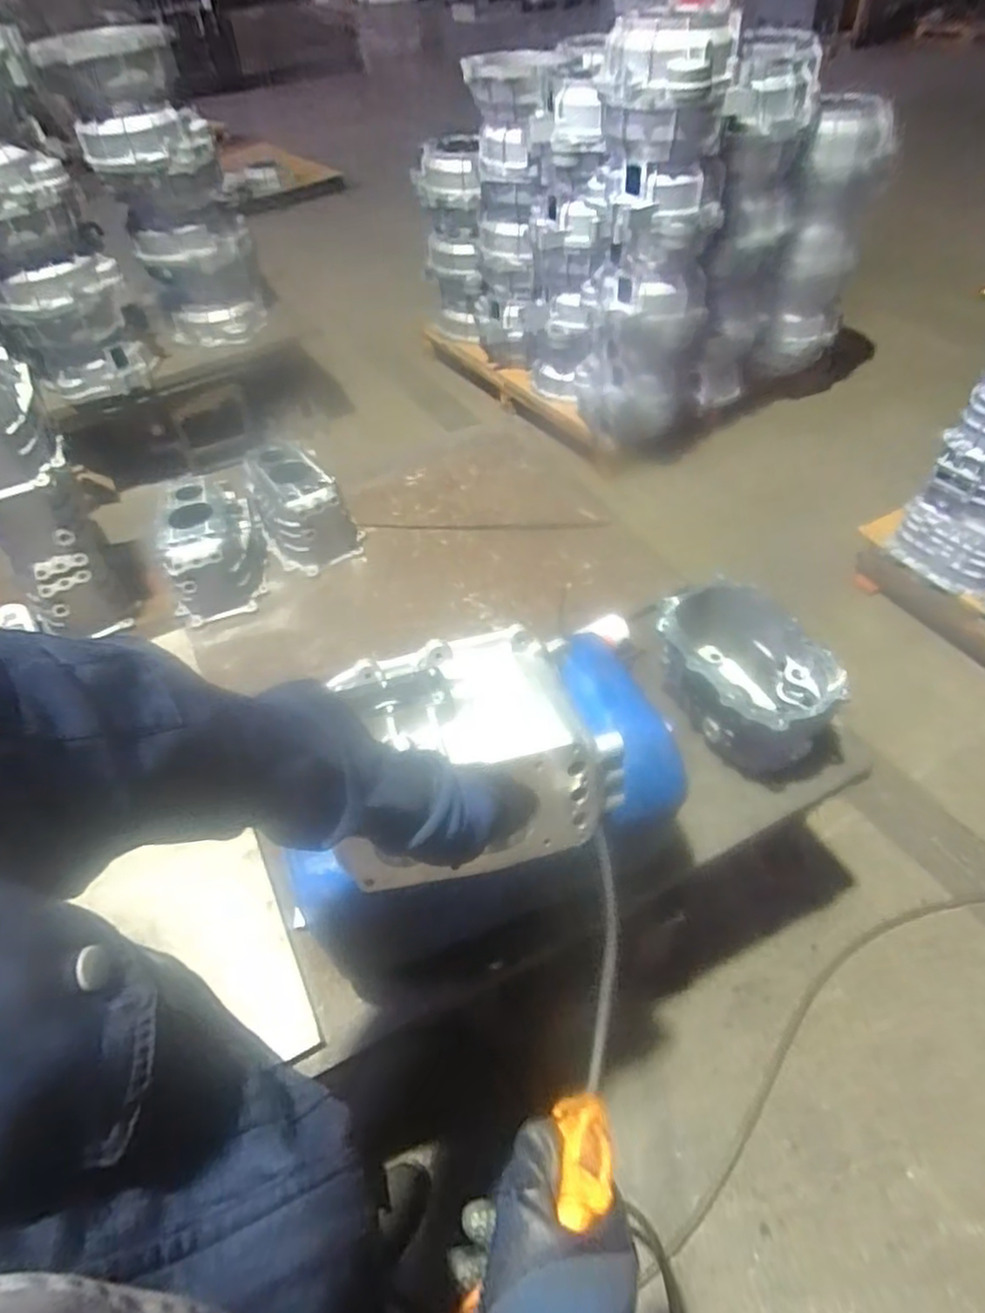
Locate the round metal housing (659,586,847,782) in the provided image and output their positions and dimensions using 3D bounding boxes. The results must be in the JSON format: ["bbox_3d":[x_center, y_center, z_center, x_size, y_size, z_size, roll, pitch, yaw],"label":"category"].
[{"bbox_3d":[0.376,0.021,1.057,0.186,0.178,0.286,-18,50,-12],"label":"round metal housing"}]

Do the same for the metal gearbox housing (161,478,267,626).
[{"bbox_3d":[-0.523,-0.197,1.307,0.141,0.167,0.279,-12,49,-6],"label":"metal gearbox housing"}]

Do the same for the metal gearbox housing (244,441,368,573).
[{"bbox_3d":[-0.390,-0.309,1.408,0.188,0.168,0.232,-19,50,-12],"label":"metal gearbox housing"}]

